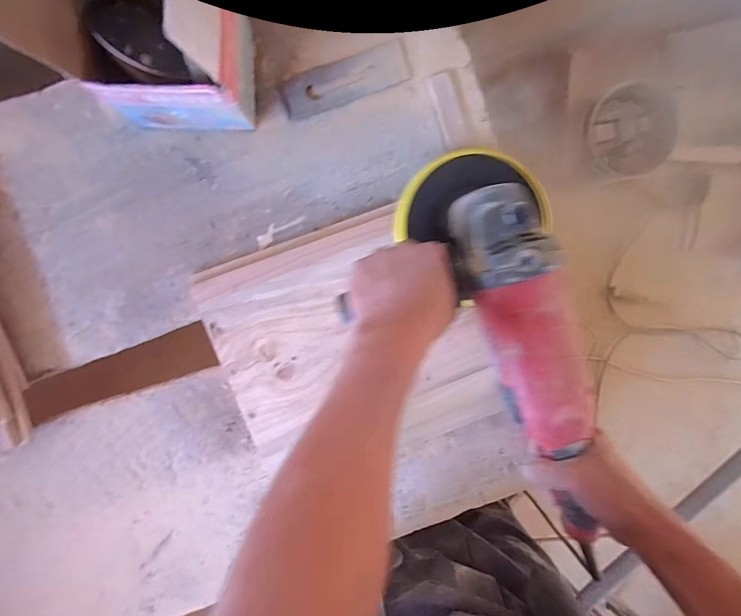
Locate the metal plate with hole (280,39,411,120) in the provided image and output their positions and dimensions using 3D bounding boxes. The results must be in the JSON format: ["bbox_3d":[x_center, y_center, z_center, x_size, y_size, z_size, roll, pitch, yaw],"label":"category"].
[{"bbox_3d":[-0.028,-0.264,0.425,0.150,0.010,0.047,-22,99,1],"label":"metal plate with hole"}]

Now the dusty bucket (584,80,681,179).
[{"bbox_3d":[0.768,-0.522,1.094,0.257,0.088,0.266,-27,99,1],"label":"dusty bucket"}]

